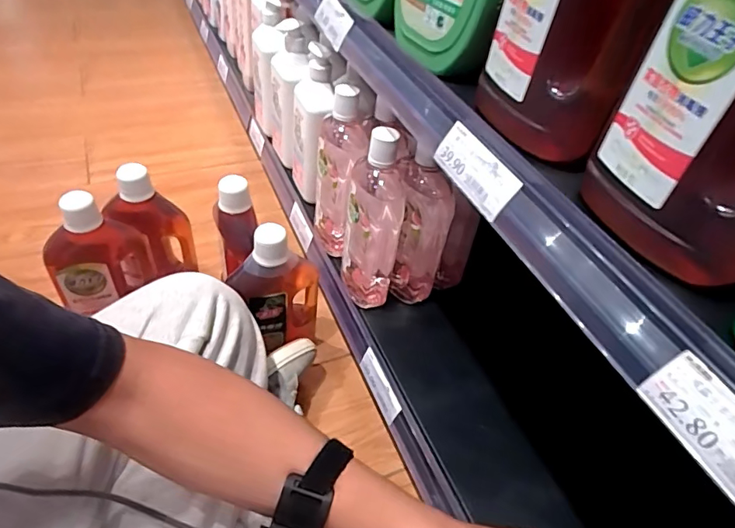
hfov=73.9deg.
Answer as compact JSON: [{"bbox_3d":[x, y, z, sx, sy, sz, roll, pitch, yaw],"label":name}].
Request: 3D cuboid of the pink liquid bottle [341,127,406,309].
[{"bbox_3d":[0.007,-0.056,0.652,0.076,0.254,0.083,6,44,-2],"label":"pink liquid bottle"}]

